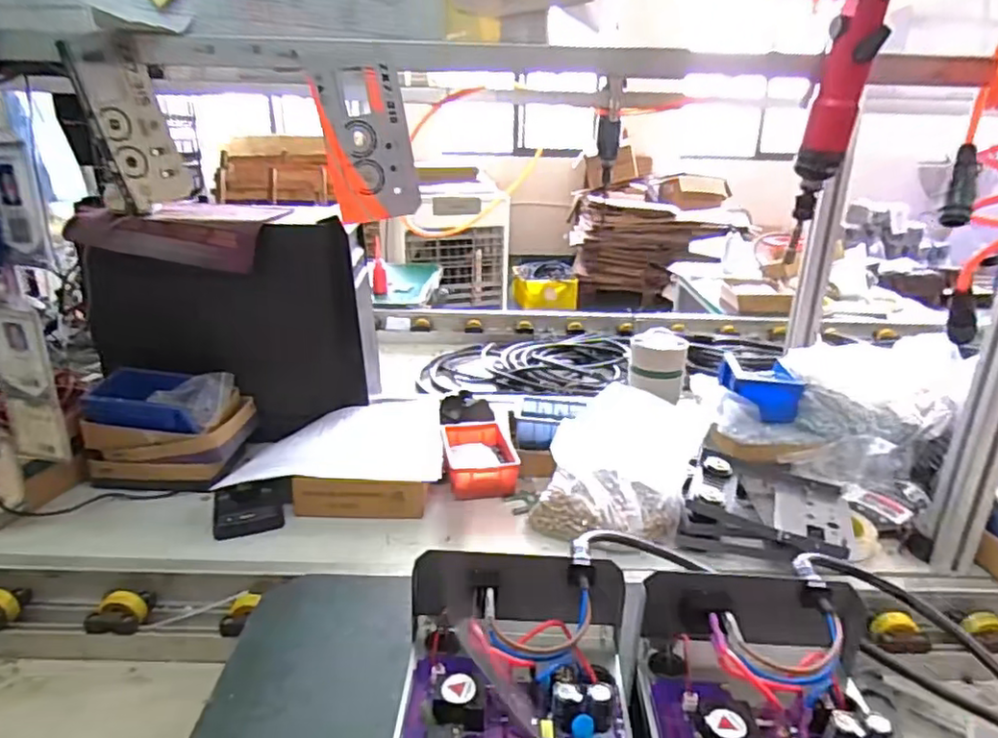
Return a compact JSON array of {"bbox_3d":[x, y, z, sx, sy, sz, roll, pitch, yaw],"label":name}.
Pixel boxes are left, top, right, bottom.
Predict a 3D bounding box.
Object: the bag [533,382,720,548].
[{"bbox_3d":[0.150,0.120,0.790,0.189,0.169,0.093,8,22,18],"label":"bag"}]

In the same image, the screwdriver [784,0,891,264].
[{"bbox_3d":[0.292,-0.217,0.551,0.043,0.235,0.040,8,22,18],"label":"screwdriver"}]

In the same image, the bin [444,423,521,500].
[{"bbox_3d":[-0.029,0.133,0.943,0.103,0.044,0.159,-2,21,-7],"label":"bin"}]

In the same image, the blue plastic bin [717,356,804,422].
[{"bbox_3d":[0.424,0.028,1.035,0.112,0.067,0.122,5,21,9],"label":"blue plastic bin"}]

